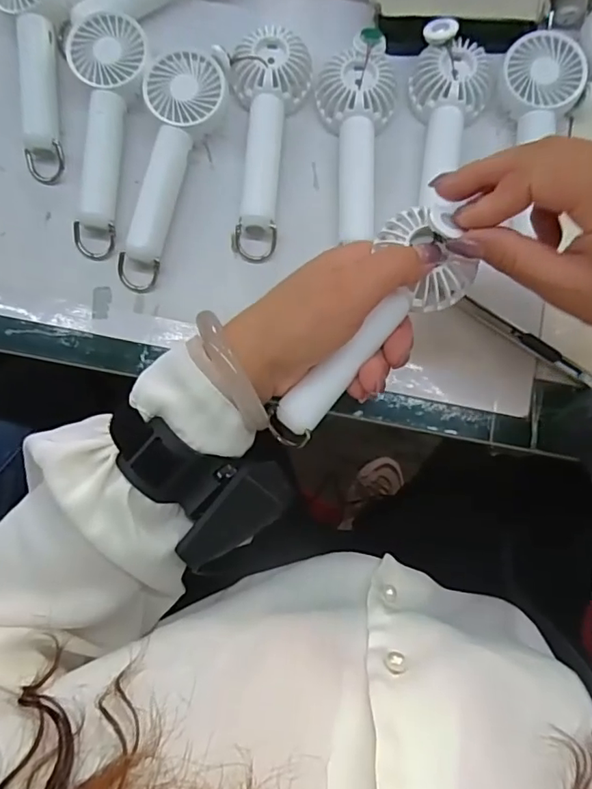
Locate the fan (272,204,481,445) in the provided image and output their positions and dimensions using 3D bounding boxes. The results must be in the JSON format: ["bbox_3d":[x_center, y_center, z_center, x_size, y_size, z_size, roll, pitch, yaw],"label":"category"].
[{"bbox_3d":[0.034,-0.030,0.293,0.050,0.031,0.139,41,100,5],"label":"fan"}]

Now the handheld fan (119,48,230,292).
[{"bbox_3d":[-0.088,-0.155,0.376,0.053,0.033,0.163,13,83,2],"label":"handheld fan"}]

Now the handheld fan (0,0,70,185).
[{"bbox_3d":[-0.183,-0.240,0.384,0.052,0.045,0.161,-8,82,-1],"label":"handheld fan"}]

